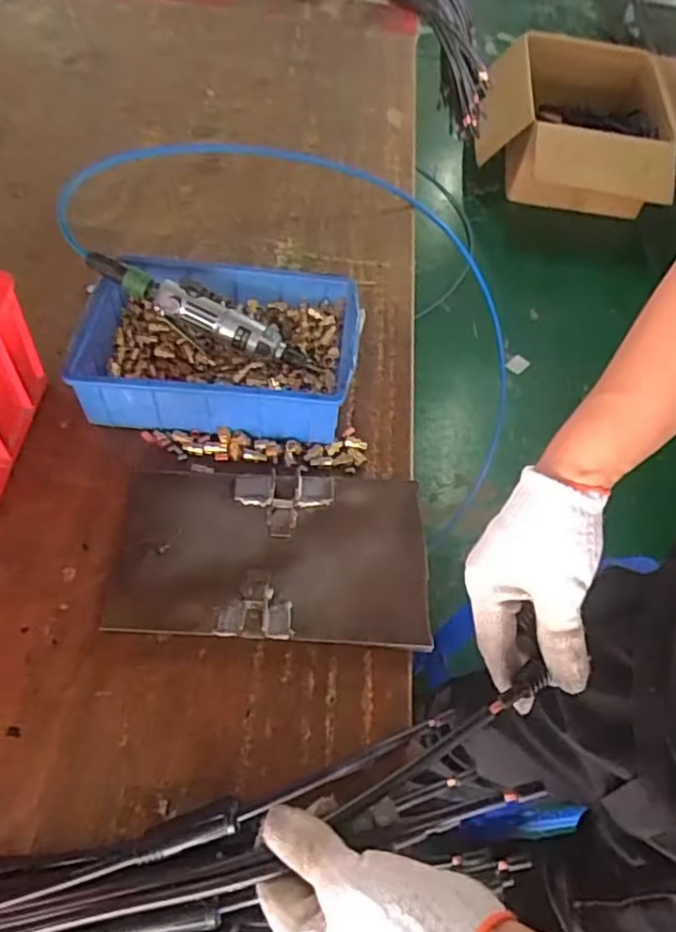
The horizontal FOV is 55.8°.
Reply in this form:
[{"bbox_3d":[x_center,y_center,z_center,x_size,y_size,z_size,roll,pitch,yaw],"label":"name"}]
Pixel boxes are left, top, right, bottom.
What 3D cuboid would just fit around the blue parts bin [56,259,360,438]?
[{"bbox_3d":[-0.136,-0.132,0.729,0.306,0.090,0.208,7,55,0],"label":"blue parts bin"}]

